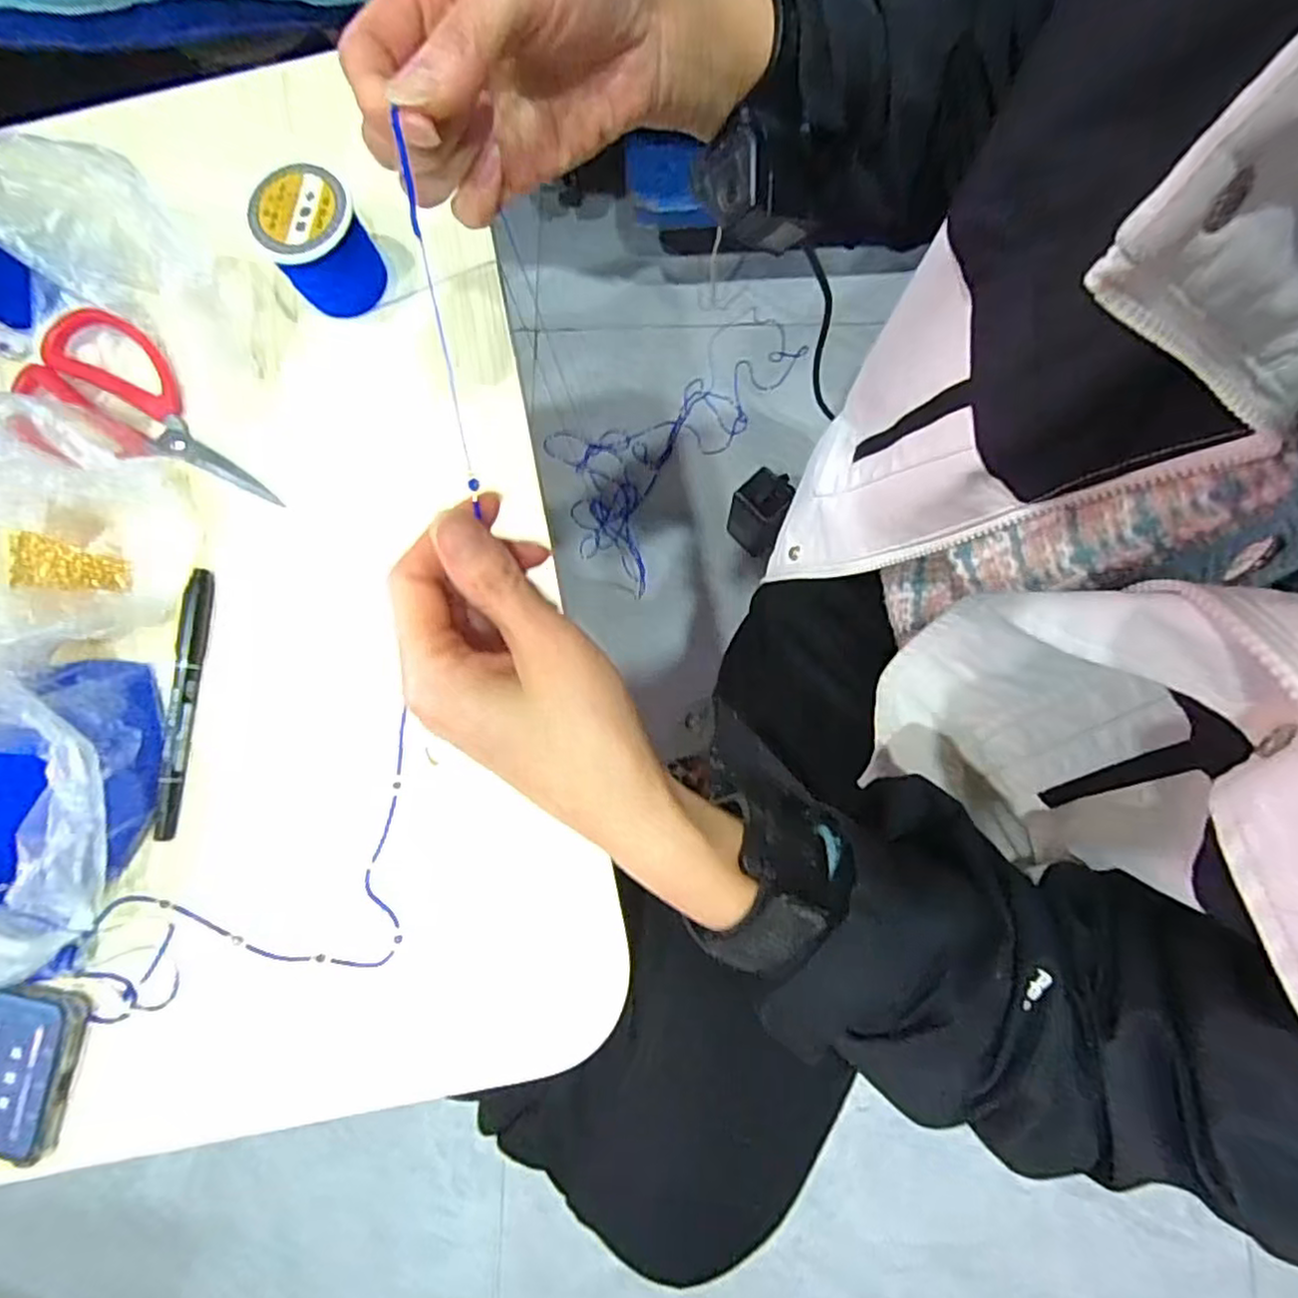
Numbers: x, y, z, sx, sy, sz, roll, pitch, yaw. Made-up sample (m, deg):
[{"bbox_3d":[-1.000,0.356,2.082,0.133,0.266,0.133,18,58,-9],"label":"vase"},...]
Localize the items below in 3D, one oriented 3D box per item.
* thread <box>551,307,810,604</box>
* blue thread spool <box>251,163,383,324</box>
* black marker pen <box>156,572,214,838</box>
[{"bbox_3d":[0.016,-0.294,0.890,0.203,0.025,0.394,33,82,7],"label":"thread"},{"bbox_3d":[-0.172,-0.213,0.357,0.049,0.051,0.051,0,80,1],"label":"blue thread spool"},{"bbox_3d":[-0.241,0.027,0.351,0.013,0.010,0.136,1,80,1],"label":"black marker pen"}]

